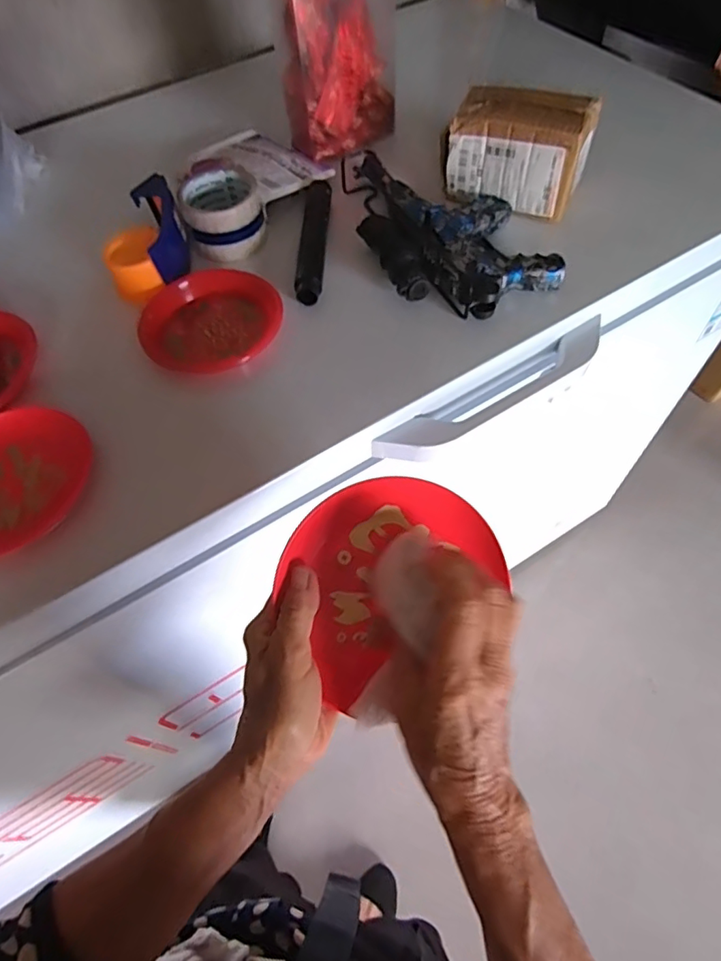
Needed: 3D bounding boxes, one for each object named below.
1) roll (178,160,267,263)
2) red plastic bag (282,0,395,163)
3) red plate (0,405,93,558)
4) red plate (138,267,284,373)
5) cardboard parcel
[{"bbox_3d":[-0.157,-0.304,0.624,0.090,0.063,0.090,-17,59,-7],"label":"roll"},{"bbox_3d":[-0.031,-0.505,0.658,0.133,0.177,0.075,-41,65,-19],"label":"red plastic bag"},{"bbox_3d":[-0.307,-0.001,0.470,0.143,0.017,0.140,-2,59,3],"label":"red plate"},{"bbox_3d":[-0.153,-0.168,0.563,0.143,0.034,0.112,-2,59,3],"label":"red plate"},{"bbox_3d":[0.173,-0.374,0.614,0.152,0.092,0.077,23,63,17],"label":"cardboard parcel"}]

